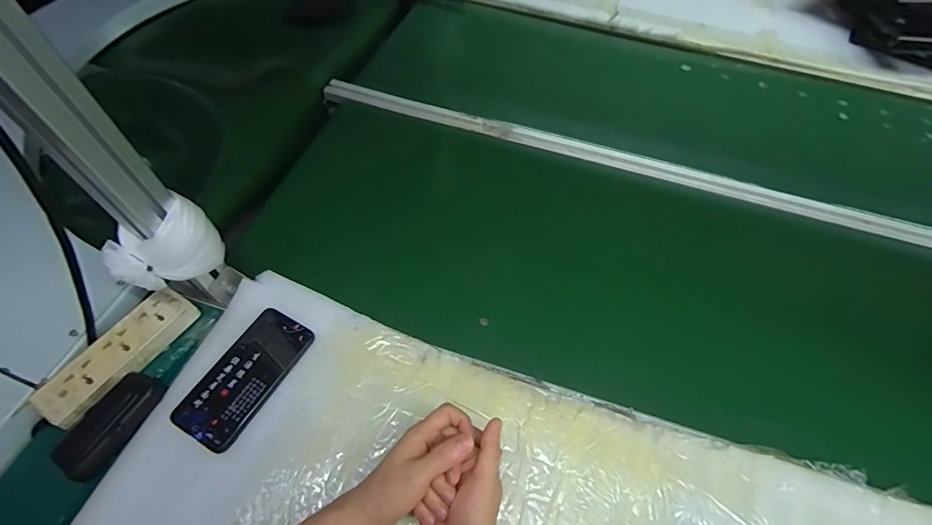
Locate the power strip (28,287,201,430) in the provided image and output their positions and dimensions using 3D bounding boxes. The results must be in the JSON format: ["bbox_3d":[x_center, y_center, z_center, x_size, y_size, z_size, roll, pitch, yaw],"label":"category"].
[{"bbox_3d":[-0.398,0.105,0.492,0.051,0.027,0.168,30,61,16],"label":"power strip"}]

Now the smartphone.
[{"bbox_3d":[-0.251,0.128,0.487,0.077,0.009,0.153,26,60,14],"label":"smartphone"}]

